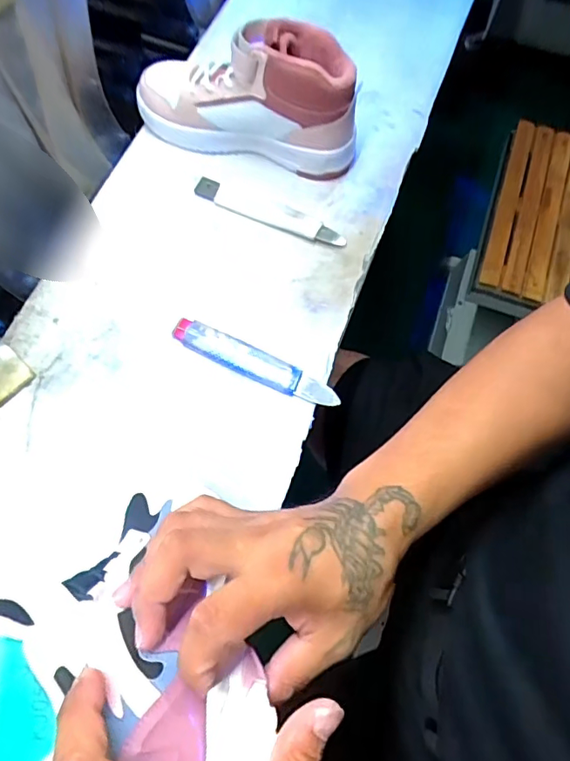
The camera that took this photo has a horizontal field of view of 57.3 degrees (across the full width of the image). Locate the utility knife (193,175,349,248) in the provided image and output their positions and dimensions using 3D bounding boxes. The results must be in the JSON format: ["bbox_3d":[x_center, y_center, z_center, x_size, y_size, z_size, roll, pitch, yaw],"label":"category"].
[{"bbox_3d":[-0.018,-0.175,0.546,0.167,0.015,0.028,24,70,9],"label":"utility knife"}]

